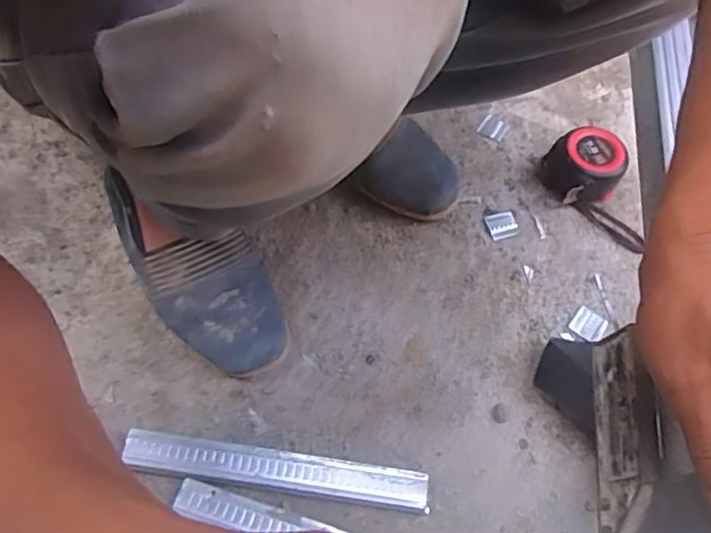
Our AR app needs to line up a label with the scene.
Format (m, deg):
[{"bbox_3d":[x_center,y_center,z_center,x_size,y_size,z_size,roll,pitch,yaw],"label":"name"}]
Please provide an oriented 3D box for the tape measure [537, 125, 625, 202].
[{"bbox_3d":[0.229,-0.098,0.635,0.070,0.046,0.067,-15,64,-12],"label":"tape measure"}]

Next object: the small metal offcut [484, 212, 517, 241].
[{"bbox_3d":[0.143,-0.041,0.617,0.028,0.004,0.029,-14,63,-11],"label":"small metal offcut"}]

